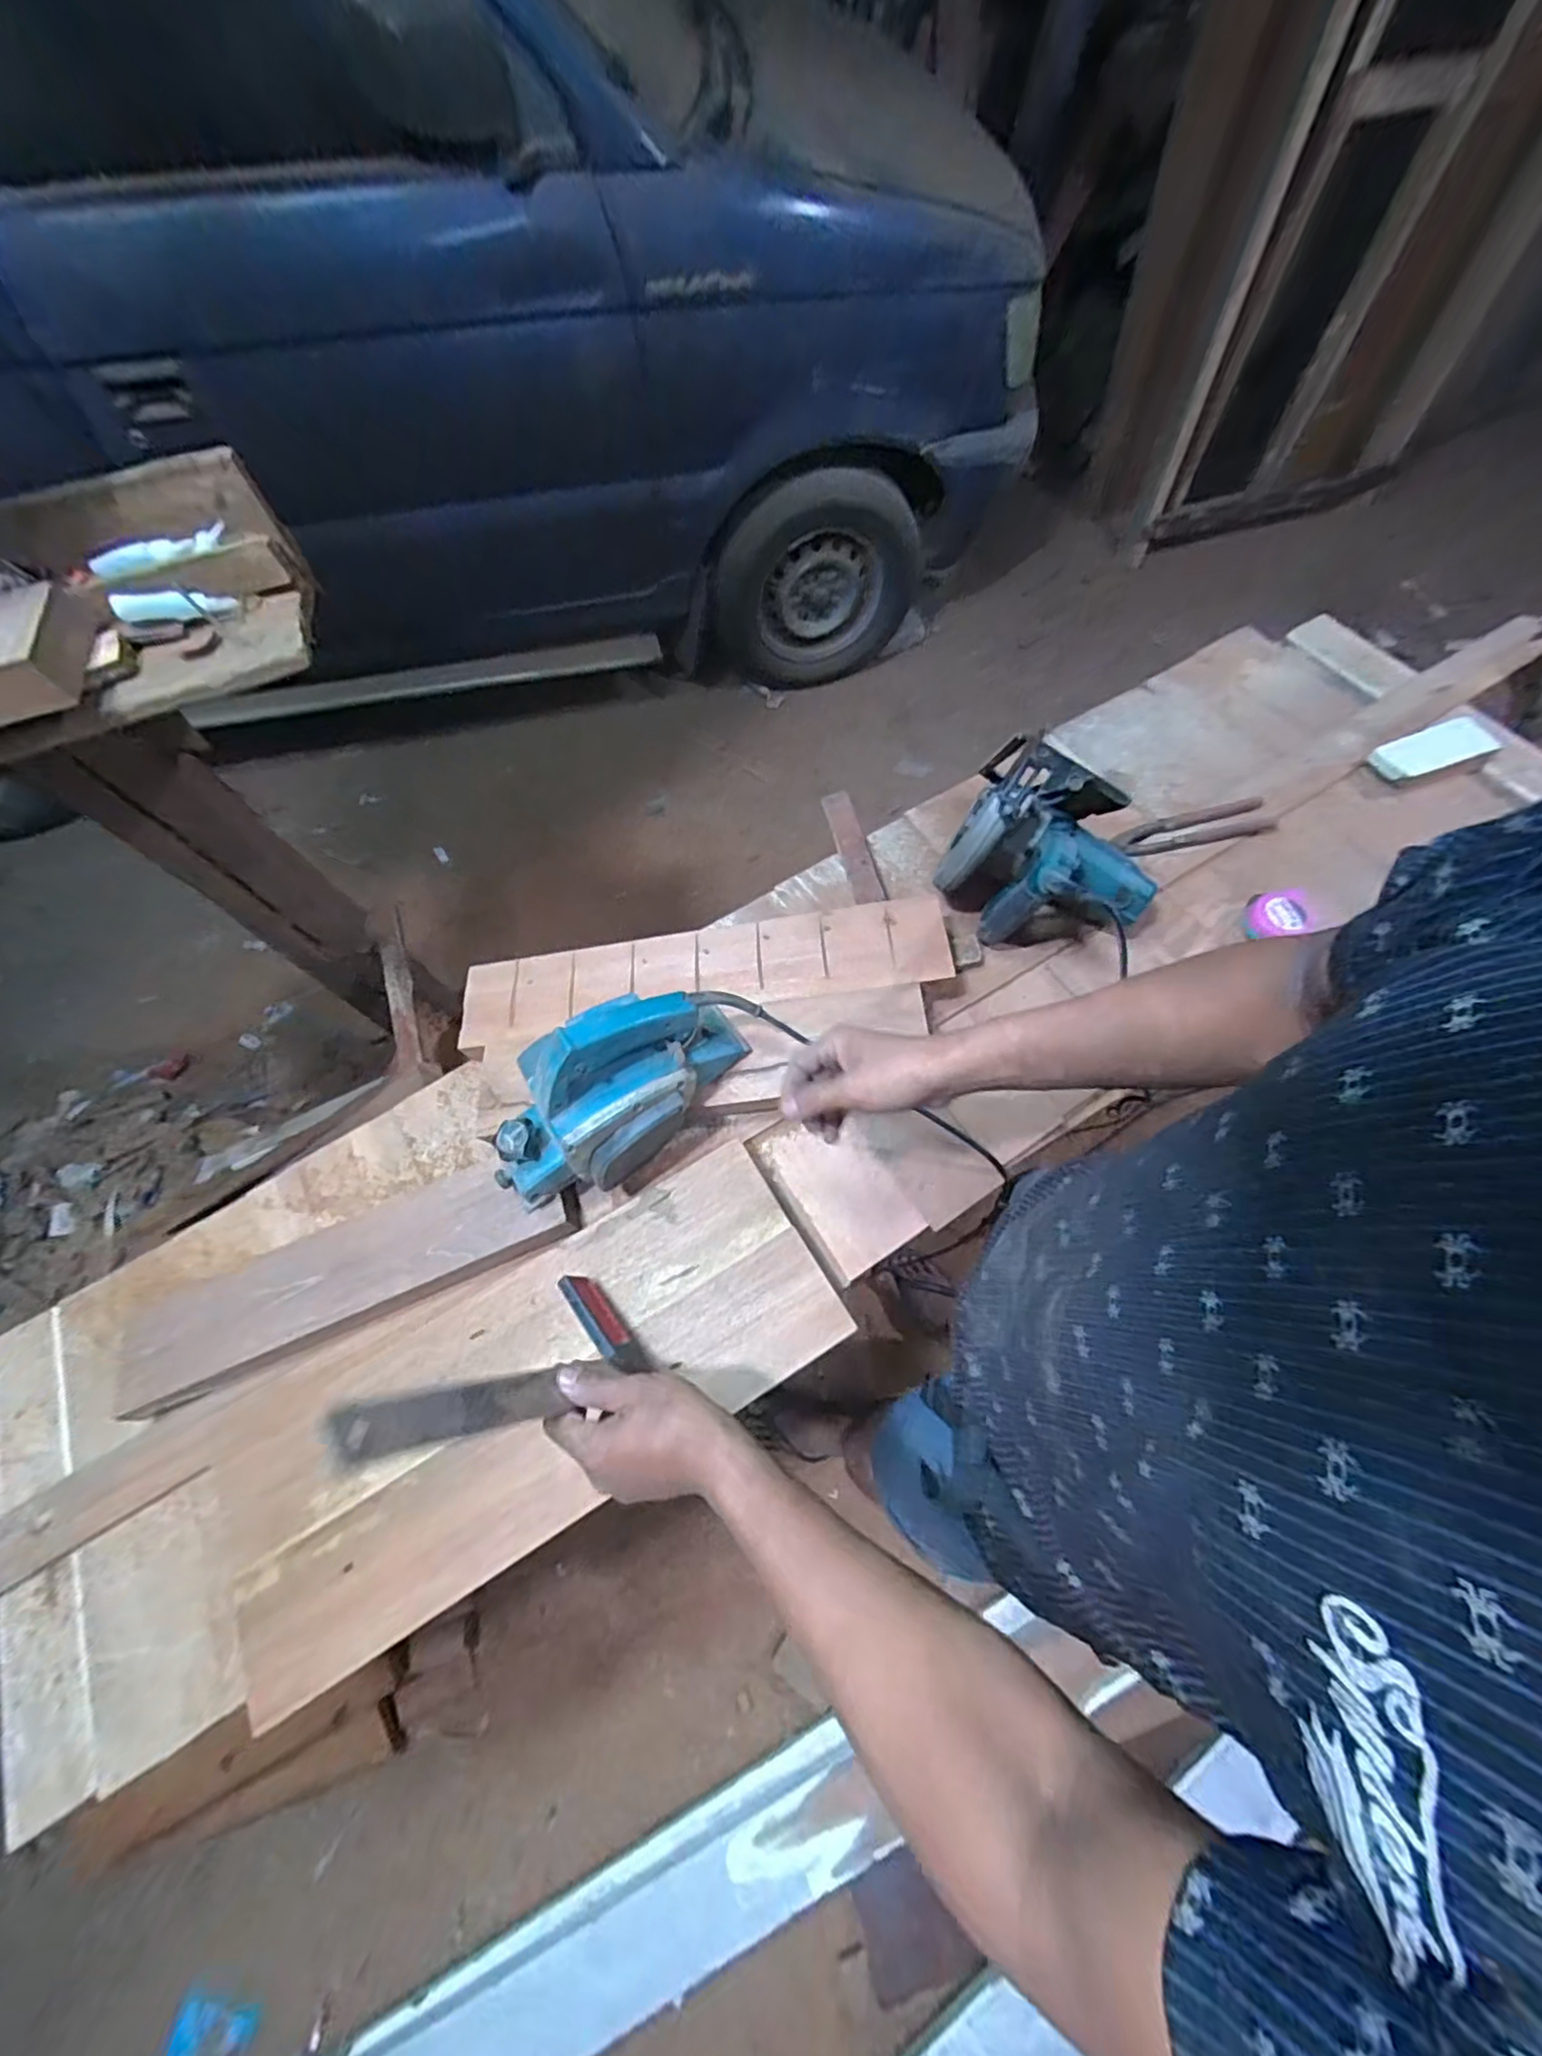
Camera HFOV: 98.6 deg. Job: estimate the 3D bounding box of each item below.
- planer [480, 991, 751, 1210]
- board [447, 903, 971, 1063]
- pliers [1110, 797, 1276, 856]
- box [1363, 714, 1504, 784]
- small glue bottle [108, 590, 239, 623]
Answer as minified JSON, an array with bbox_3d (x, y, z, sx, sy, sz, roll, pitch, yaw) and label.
[{"bbox_3d":[-0.157,0.046,0.642,0.274,0.136,0.140,-38,71,-14],"label":"planer"},{"bbox_3d":[-0.086,-0.065,0.764,0.562,0.017,0.106,-9,64,6],"label":"board"},{"bbox_3d":[0.535,-0.247,0.839,0.191,0.022,0.056,-12,67,-4],"label":"pliers"},{"bbox_3d":[0.828,-0.347,0.825,0.133,0.018,0.061,-17,65,5],"label":"box"},{"bbox_3d":[-0.499,-0.355,0.556,0.084,0.019,0.017,-22,66,-25],"label":"small glue bottle"}]

